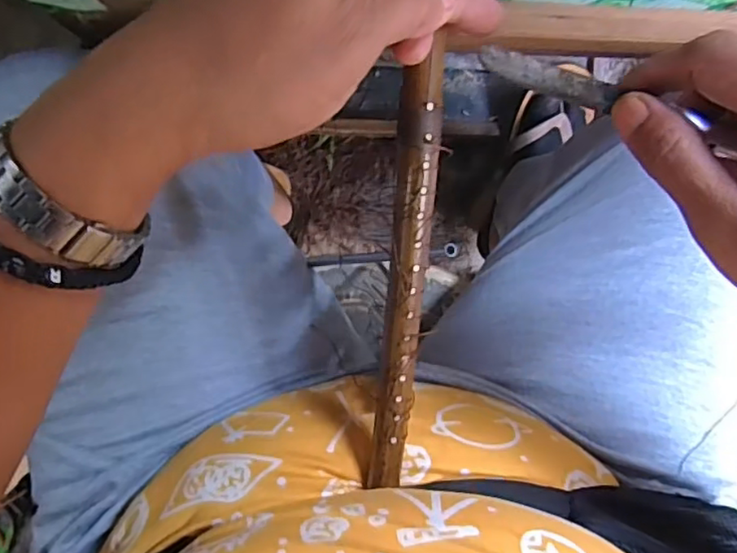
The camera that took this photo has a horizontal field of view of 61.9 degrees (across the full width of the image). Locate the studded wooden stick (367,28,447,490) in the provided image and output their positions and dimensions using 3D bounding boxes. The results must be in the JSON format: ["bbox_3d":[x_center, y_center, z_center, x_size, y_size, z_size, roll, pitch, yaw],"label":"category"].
[{"bbox_3d":[0.016,0.008,0.281,0.017,0.009,0.207,3,109,-3],"label":"studded wooden stick"}]

